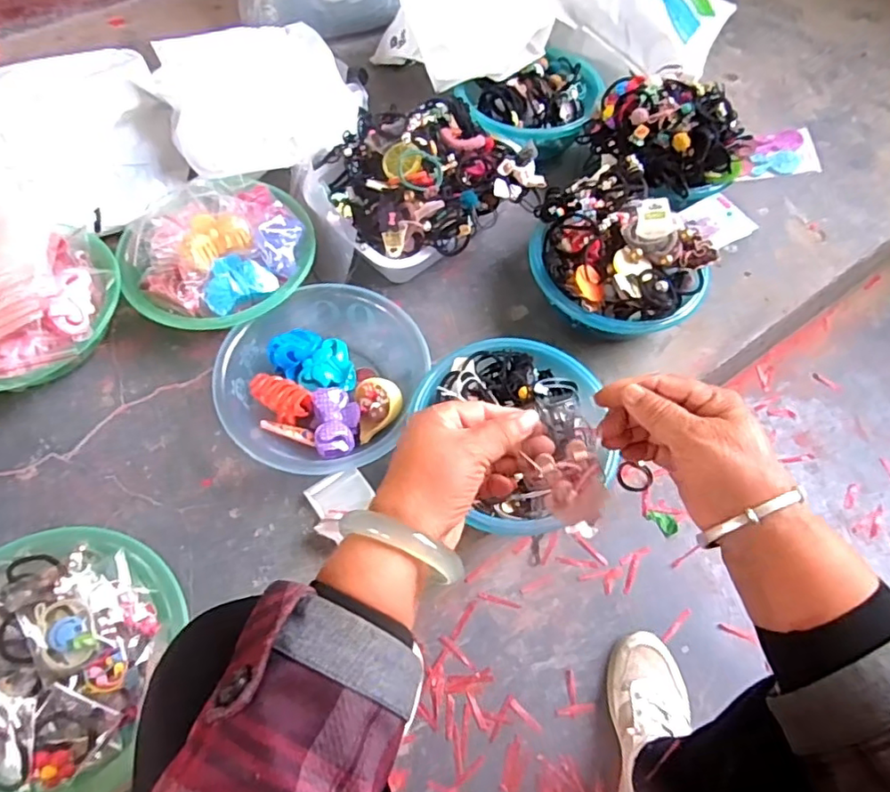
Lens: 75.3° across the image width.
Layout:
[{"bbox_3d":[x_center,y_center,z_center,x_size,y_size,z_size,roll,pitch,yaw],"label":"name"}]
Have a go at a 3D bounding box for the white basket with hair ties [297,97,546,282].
[{"bbox_3d":[-0.029,-0.287,0.794,0.301,0.140,0.235,-17,64,-10],"label":"white basket with hair ties"}]

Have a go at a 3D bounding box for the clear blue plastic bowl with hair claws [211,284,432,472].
[{"bbox_3d":[-0.143,-0.021,0.689,0.214,0.072,0.223,1,62,-2],"label":"clear blue plastic bowl with hair claws"}]

